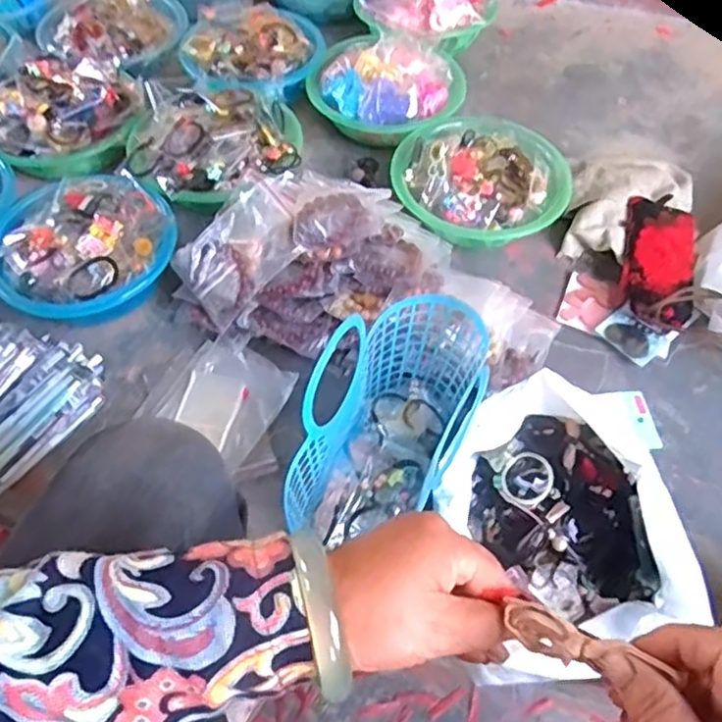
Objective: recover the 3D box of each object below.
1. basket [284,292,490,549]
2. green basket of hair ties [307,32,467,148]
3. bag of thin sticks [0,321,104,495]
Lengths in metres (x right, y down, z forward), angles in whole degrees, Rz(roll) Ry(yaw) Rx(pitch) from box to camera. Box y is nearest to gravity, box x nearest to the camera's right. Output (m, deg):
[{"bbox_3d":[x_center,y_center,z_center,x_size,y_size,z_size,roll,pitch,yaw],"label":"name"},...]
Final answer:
[{"bbox_3d":[0.038,0.045,0.645,0.117,0.179,0.274,22,58,14],"label":"basket"},{"bbox_3d":[0.040,-0.414,1.042,0.222,0.094,0.200,30,61,18],"label":"green basket of hair ties"},{"bbox_3d":[-0.385,0.047,0.755,0.148,0.055,0.179,25,59,16],"label":"bag of thin sticks"}]

